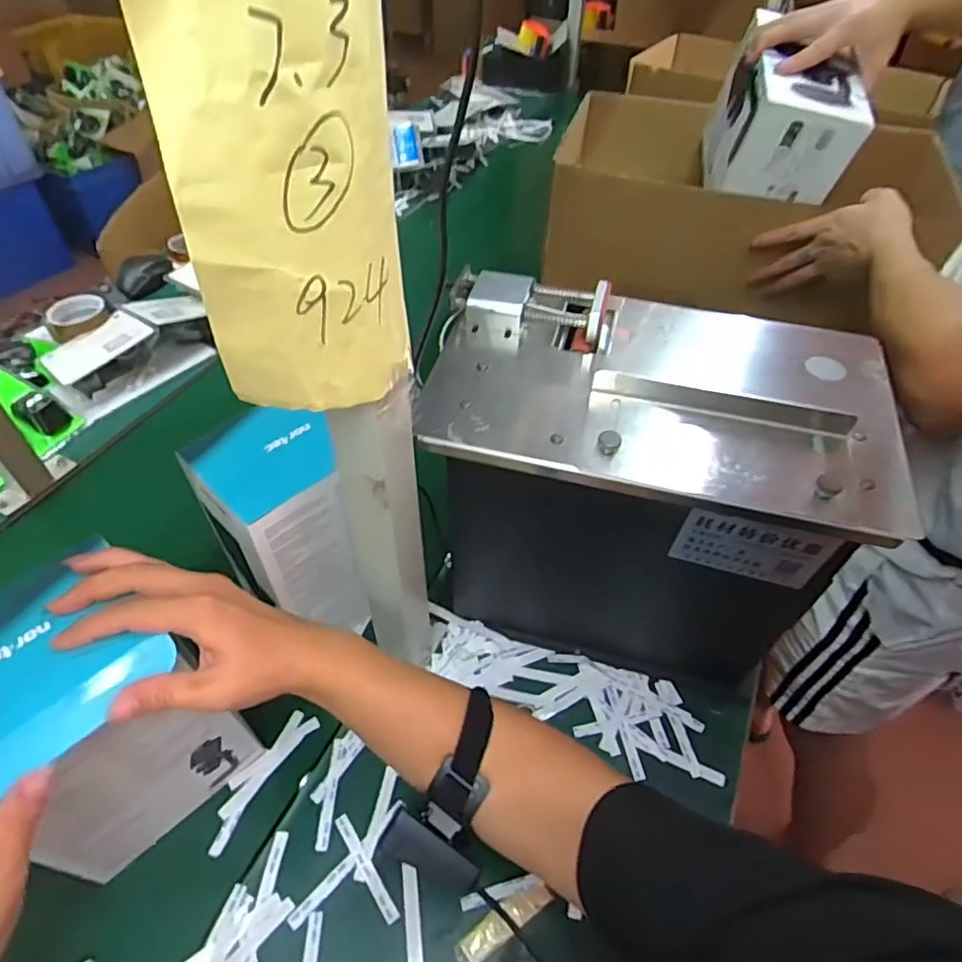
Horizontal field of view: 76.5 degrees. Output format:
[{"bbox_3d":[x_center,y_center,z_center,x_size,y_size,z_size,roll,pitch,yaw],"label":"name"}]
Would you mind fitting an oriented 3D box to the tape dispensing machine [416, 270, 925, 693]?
[{"bbox_3d":[0.124,0.019,0.548,0.337,0.303,0.181,13,49,10],"label":"tape dispensing machine"}]

